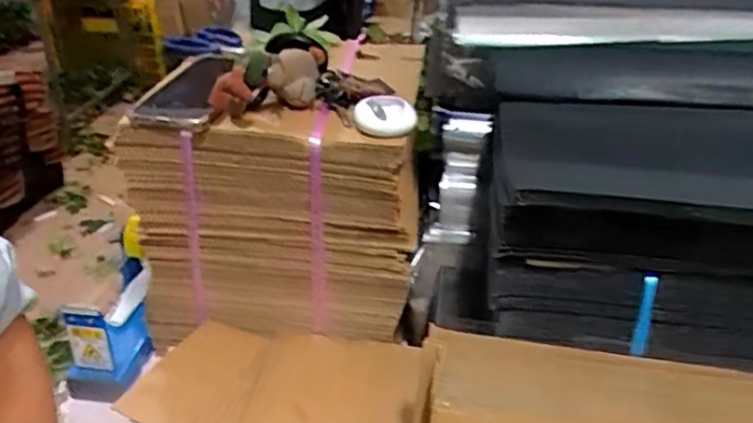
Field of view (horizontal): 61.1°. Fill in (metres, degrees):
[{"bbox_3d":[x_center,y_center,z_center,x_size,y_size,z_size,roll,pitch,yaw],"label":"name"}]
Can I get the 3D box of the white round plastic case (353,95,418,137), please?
[{"bbox_3d":[0.008,-0.092,0.602,0.056,0.019,0.057,0,31,-3],"label":"white round plastic case"}]

